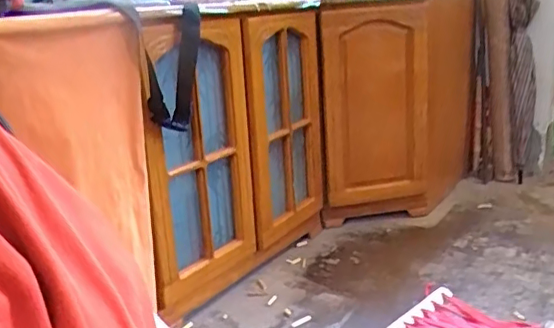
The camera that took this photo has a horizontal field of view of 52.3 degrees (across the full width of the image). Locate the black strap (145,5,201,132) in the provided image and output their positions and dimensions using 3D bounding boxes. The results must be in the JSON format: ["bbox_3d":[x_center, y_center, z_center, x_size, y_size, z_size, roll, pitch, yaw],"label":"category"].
[{"bbox_3d":[-0.206,-0.189,1.107,0.043,0.250,0.133,14,13,40],"label":"black strap"}]

